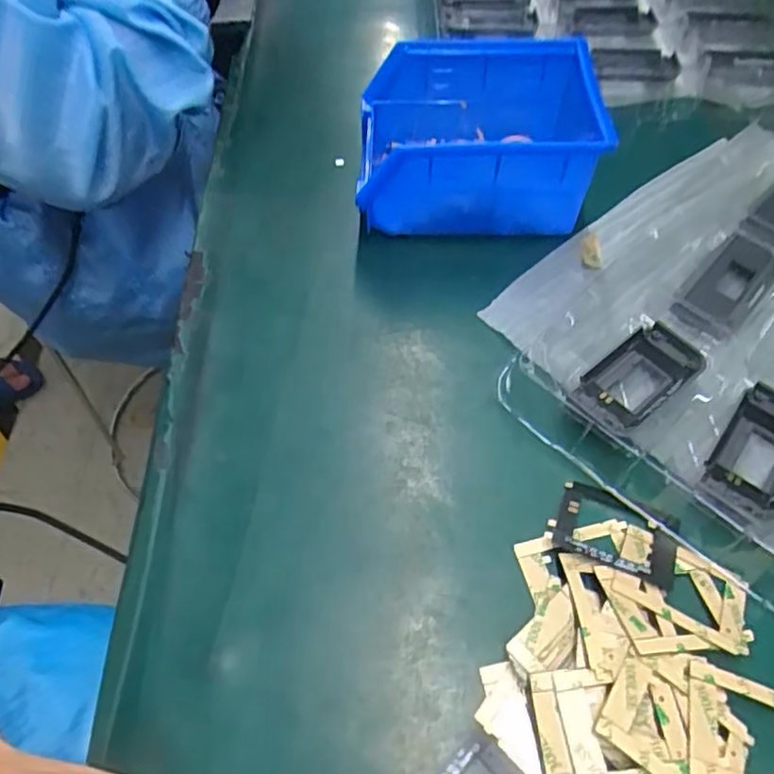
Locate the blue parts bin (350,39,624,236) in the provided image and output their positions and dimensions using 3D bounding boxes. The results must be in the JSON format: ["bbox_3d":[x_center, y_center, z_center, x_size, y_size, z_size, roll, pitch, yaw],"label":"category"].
[{"bbox_3d":[0.057,-0.148,0.393,0.141,0.073,0.111,1,56,1],"label":"blue parts bin"}]

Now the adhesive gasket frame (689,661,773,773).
[{"bbox_3d":[0.136,0.130,0.236,0.053,0.004,0.040,21,56,-5],"label":"adhesive gasket frame"}]

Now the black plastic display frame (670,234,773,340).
[{"bbox_3d":[0.192,-0.057,0.356,0.033,0.008,0.081,37,64,23],"label":"black plastic display frame"}]

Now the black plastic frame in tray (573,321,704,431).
[{"bbox_3d":[0.129,-0.007,0.323,0.074,0.010,0.035,-35,62,-20],"label":"black plastic frame in tray"}]

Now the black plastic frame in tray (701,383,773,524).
[{"bbox_3d":[0.177,0.030,0.304,0.035,0.010,0.079,34,63,21],"label":"black plastic frame in tray"}]

